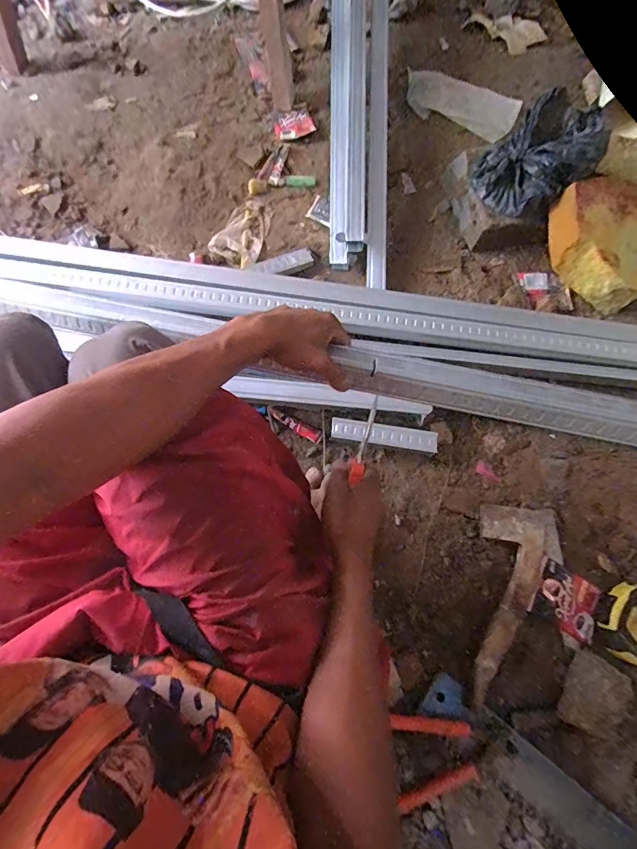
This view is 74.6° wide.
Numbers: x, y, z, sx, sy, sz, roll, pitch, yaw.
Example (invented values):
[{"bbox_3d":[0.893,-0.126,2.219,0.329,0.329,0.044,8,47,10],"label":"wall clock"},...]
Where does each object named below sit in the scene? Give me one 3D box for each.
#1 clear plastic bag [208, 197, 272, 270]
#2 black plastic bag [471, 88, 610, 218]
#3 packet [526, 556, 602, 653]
[{"bbox_3d":[-0.148,-0.403,0.874,0.101,0.019,0.166,27,73,6],"label":"clear plastic bag"},{"bbox_3d":[0.412,-0.499,0.786,0.188,0.107,0.167,-35,77,-12],"label":"black plastic bag"},{"bbox_3d":[0.379,0.273,0.643,0.107,0.026,0.099,34,74,8],"label":"packet"}]

